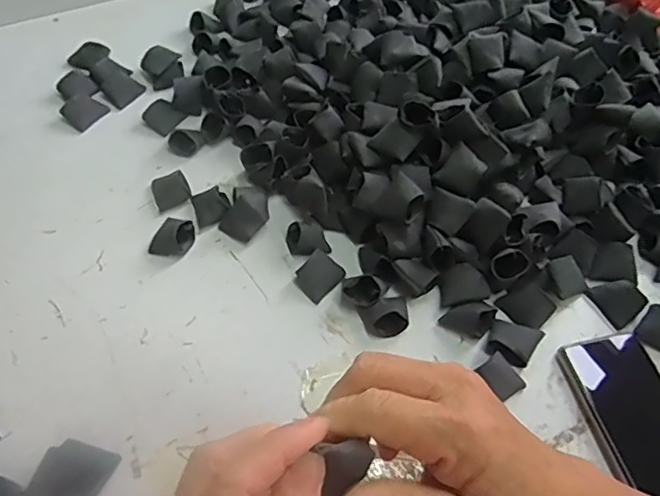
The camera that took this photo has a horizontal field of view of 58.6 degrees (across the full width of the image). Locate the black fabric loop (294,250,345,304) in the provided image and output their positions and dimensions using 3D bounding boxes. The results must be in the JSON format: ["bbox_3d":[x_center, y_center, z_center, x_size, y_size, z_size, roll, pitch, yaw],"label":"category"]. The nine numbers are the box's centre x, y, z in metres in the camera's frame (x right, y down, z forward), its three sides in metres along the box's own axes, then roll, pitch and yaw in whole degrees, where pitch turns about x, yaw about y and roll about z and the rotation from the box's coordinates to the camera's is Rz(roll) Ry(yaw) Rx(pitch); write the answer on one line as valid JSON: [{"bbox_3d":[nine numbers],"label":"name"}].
[{"bbox_3d":[-0.009,0.024,0.547,0.033,0.017,0.043,35,60,22],"label":"black fabric loop"}]

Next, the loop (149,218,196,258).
[{"bbox_3d":[-0.152,-0.013,0.572,0.038,0.017,0.044,12,54,7],"label":"loop"}]

